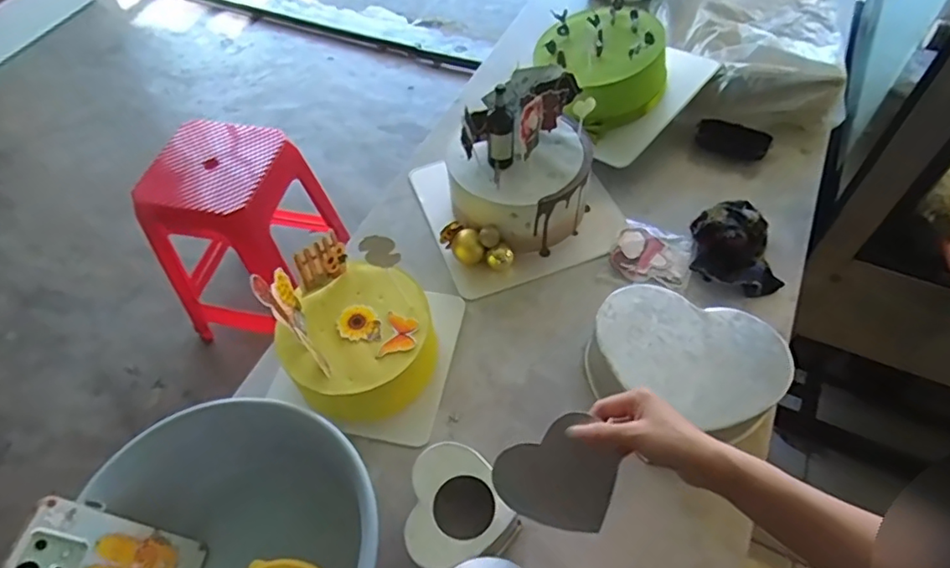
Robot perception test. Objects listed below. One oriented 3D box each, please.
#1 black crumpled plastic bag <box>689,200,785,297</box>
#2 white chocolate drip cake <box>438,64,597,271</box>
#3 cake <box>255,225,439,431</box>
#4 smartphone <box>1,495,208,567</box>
[{"bbox_3d":[0.347,-0.055,0.766,0.111,0.042,0.147,5,56,7],"label":"black crumpled plastic bag"},{"bbox_3d":[0.058,-0.150,0.780,0.190,0.198,0.205,6,56,7],"label":"white chocolate drip cake"},{"bbox_3d":[-0.140,0.042,0.659,0.166,0.189,0.159,-27,59,-15],"label":"cake"},{"bbox_3d":[-0.334,0.259,0.532,0.015,0.163,0.077,-18,44,38],"label":"smartphone"}]

